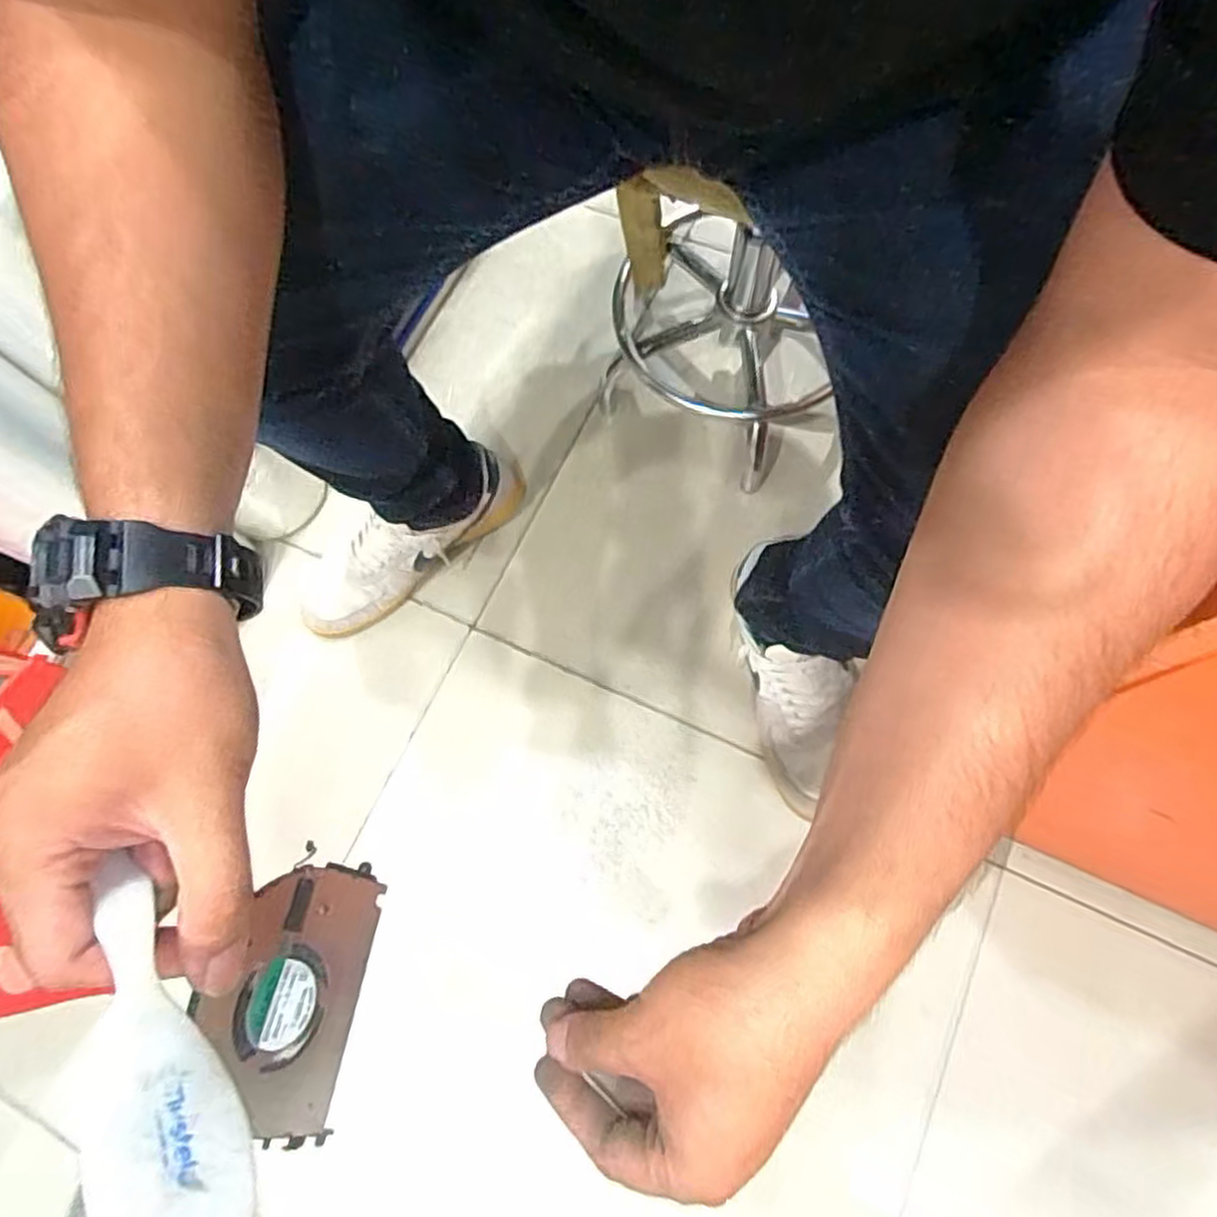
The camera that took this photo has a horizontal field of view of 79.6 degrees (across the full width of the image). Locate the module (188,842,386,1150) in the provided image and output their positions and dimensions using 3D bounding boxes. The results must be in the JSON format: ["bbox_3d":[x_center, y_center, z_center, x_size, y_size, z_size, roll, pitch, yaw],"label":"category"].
[{"bbox_3d":[-0.117,0.142,0.270,0.006,0.071,0.094,-7,60,28],"label":"module"}]

